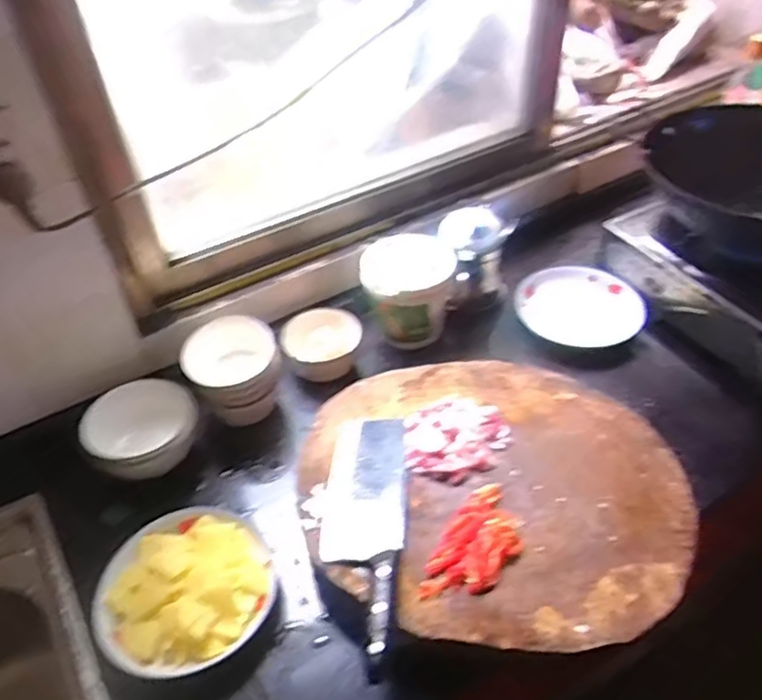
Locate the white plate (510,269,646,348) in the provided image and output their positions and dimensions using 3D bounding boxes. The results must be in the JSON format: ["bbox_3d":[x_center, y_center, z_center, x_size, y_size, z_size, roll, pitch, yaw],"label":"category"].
[{"bbox_3d":[0.296,-0.065,1.018,0.175,0.045,0.175,-2,44,1],"label":"white plate"}]

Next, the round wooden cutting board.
[{"bbox_3d":[0.117,0.144,0.733,0.418,0.034,0.343,8,45,11],"label":"round wooden cutting board"}]

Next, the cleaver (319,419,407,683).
[{"bbox_3d":[-0.020,0.187,0.688,0.087,0.029,0.279,0,44,3],"label":"cleaver"}]

